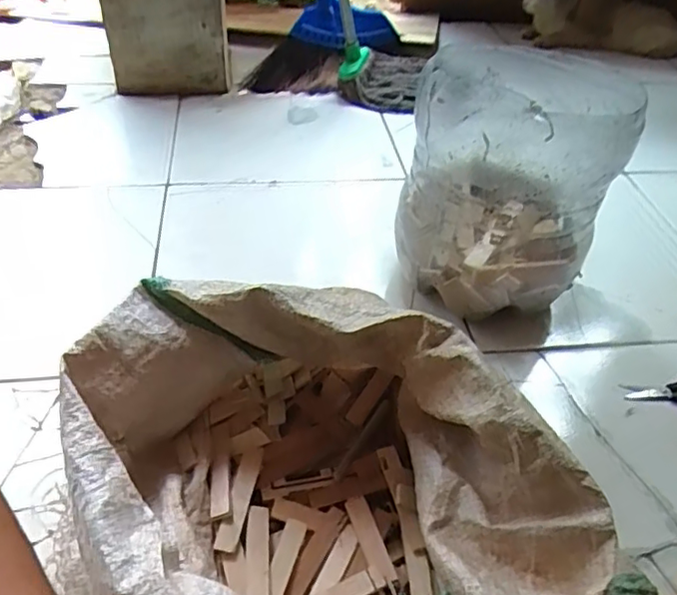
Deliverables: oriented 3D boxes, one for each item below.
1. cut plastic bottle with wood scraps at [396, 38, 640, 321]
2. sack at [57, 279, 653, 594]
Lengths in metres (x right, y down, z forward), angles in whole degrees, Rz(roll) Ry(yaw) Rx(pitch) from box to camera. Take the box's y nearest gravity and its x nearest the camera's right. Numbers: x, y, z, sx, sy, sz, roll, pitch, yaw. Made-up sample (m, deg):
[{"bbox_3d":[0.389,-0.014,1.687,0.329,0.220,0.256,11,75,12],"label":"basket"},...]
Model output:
[{"bbox_3d":[0.190,-0.121,0.701,0.190,0.259,0.158,-7,44,-12],"label":"cut plastic bottle with wood scraps"},{"bbox_3d":[-0.013,0.163,0.467,0.296,0.184,0.404,-25,50,-28],"label":"sack"}]

